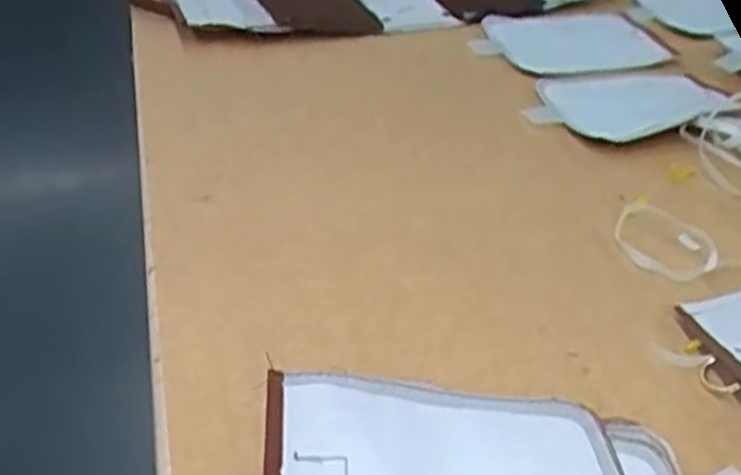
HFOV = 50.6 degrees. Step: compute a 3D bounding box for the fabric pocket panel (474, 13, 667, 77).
[{"bbox_3d":[0.211,-0.213,0.854,0.207,0.008,0.133,-7,40,-12],"label":"fabric pocket panel"}]

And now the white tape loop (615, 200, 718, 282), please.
[{"bbox_3d":[0.218,0.001,0.584,0.073,0.006,0.082,-29,49,-33],"label":"white tape loop"}]

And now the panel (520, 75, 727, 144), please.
[{"bbox_3d":[0.238,-0.124,0.731,0.186,0.010,0.111,-3,39,-7],"label":"panel"}]

